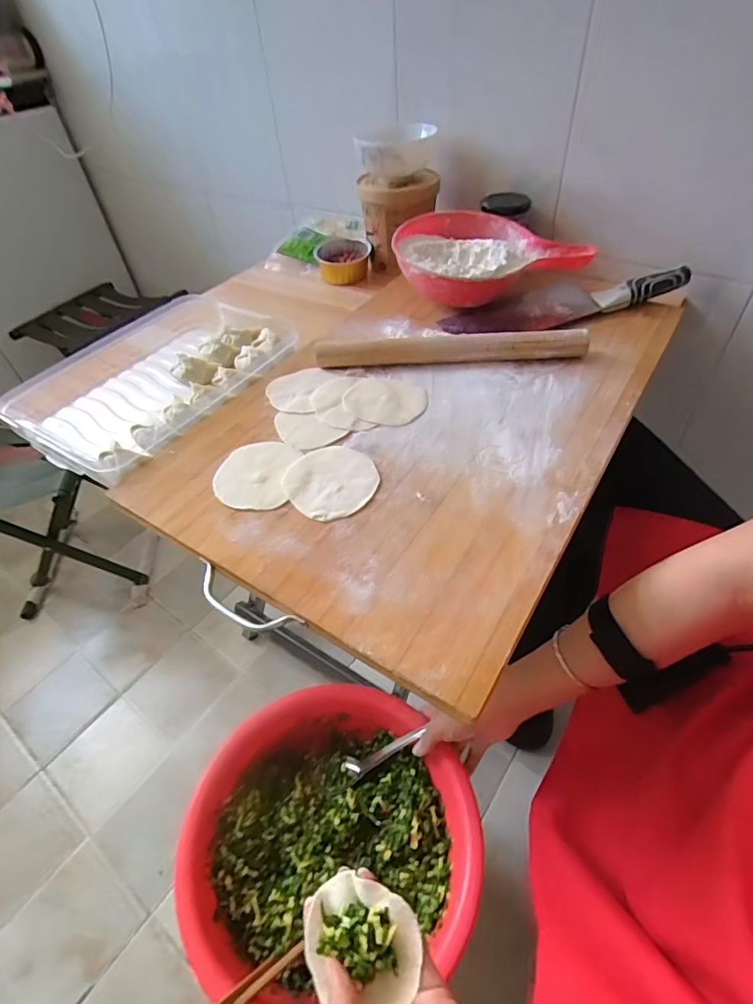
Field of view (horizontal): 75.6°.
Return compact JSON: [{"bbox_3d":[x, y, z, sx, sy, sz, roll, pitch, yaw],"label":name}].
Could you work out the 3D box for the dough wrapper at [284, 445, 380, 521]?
[{"bbox_3d":[-0.037,-0.020,0.415,0.077,0.006,0.081,-2,47,2],"label":"dough wrapper"}]

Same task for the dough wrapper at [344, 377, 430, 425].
[{"bbox_3d":[0.009,-0.104,0.487,0.080,0.008,0.069,8,50,4],"label":"dough wrapper"}]

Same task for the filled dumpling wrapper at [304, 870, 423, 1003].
[{"bbox_3d":[-0.009,0.268,0.300,0.070,0.024,0.053,18,51,22],"label":"filled dumpling wrapper"}]

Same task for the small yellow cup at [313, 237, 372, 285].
[{"bbox_3d":[-0.047,-0.355,0.709,0.078,0.040,0.063,-20,49,-12],"label":"small yellow cup"}]

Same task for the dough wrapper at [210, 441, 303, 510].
[{"bbox_3d":[-0.107,-0.026,0.428,0.066,0.004,0.080,0,46,6],"label":"dough wrapper"}]

